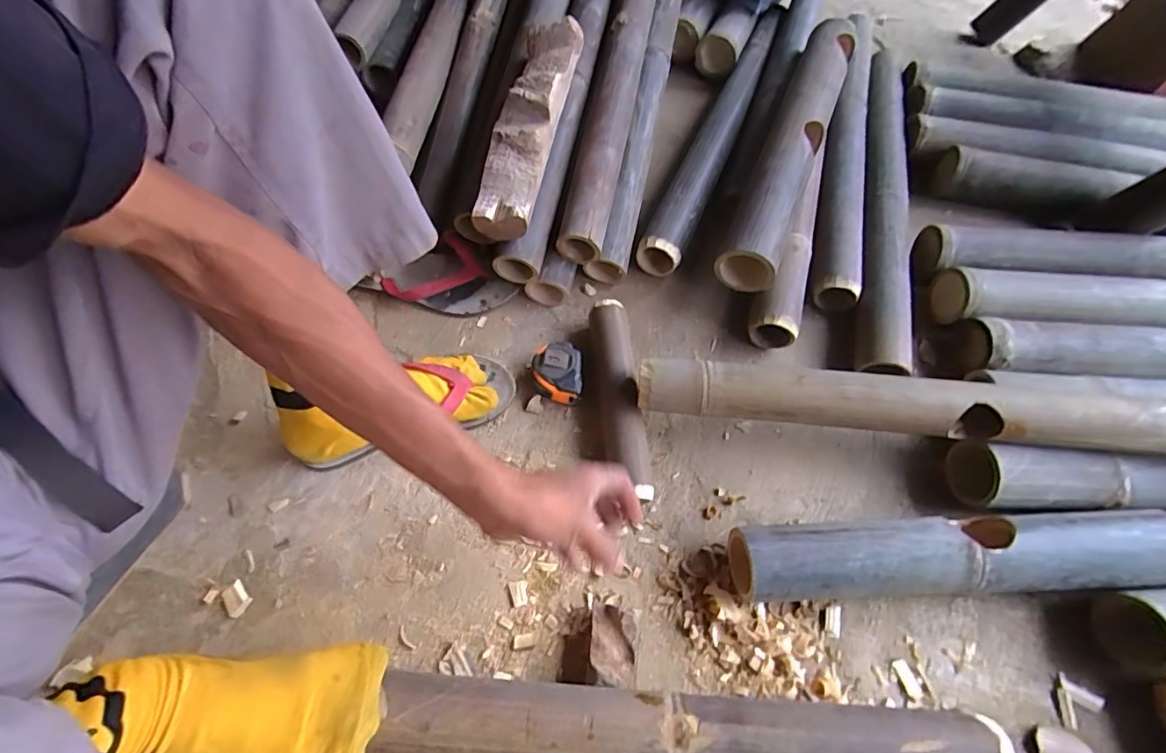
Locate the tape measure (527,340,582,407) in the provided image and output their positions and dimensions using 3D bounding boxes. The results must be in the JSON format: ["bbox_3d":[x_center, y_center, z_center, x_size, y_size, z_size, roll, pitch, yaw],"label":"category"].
[{"bbox_3d":[-0.031,-0.003,0.621,0.058,0.033,0.068,5,61,0],"label":"tape measure"}]

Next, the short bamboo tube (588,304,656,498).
[{"bbox_3d":[0.043,0.022,0.607,0.051,0.047,0.240,-5,62,-5],"label":"short bamboo tube"}]

